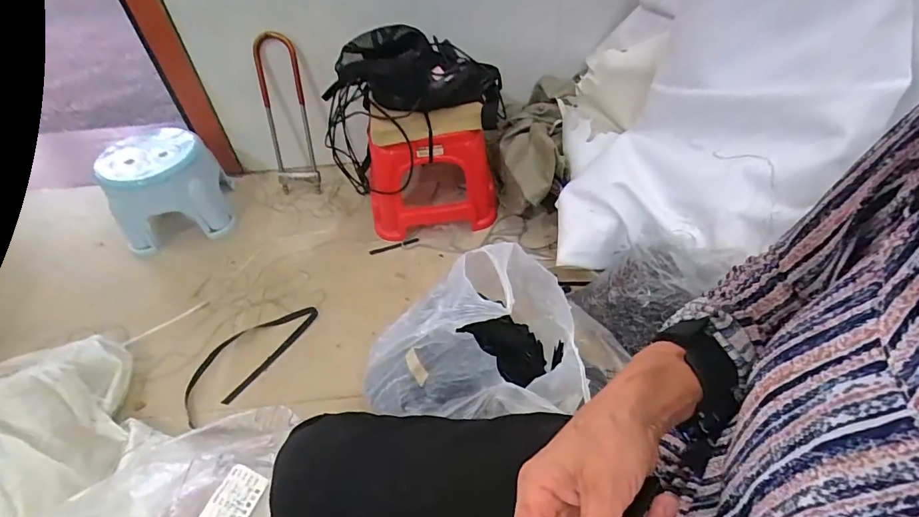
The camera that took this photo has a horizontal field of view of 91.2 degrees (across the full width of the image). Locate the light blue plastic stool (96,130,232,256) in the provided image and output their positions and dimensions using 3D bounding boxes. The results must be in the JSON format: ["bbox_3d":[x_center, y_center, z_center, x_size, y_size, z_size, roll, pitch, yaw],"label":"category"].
[{"bbox_3d":[-0.740,-0.181,1.155,0.236,0.221,0.231,-15,48,-10],"label":"light blue plastic stool"}]

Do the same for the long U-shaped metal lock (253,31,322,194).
[{"bbox_3d":[-0.451,-0.362,1.168,0.130,0.403,0.051,8,31,14],"label":"long U-shaped metal lock"}]

